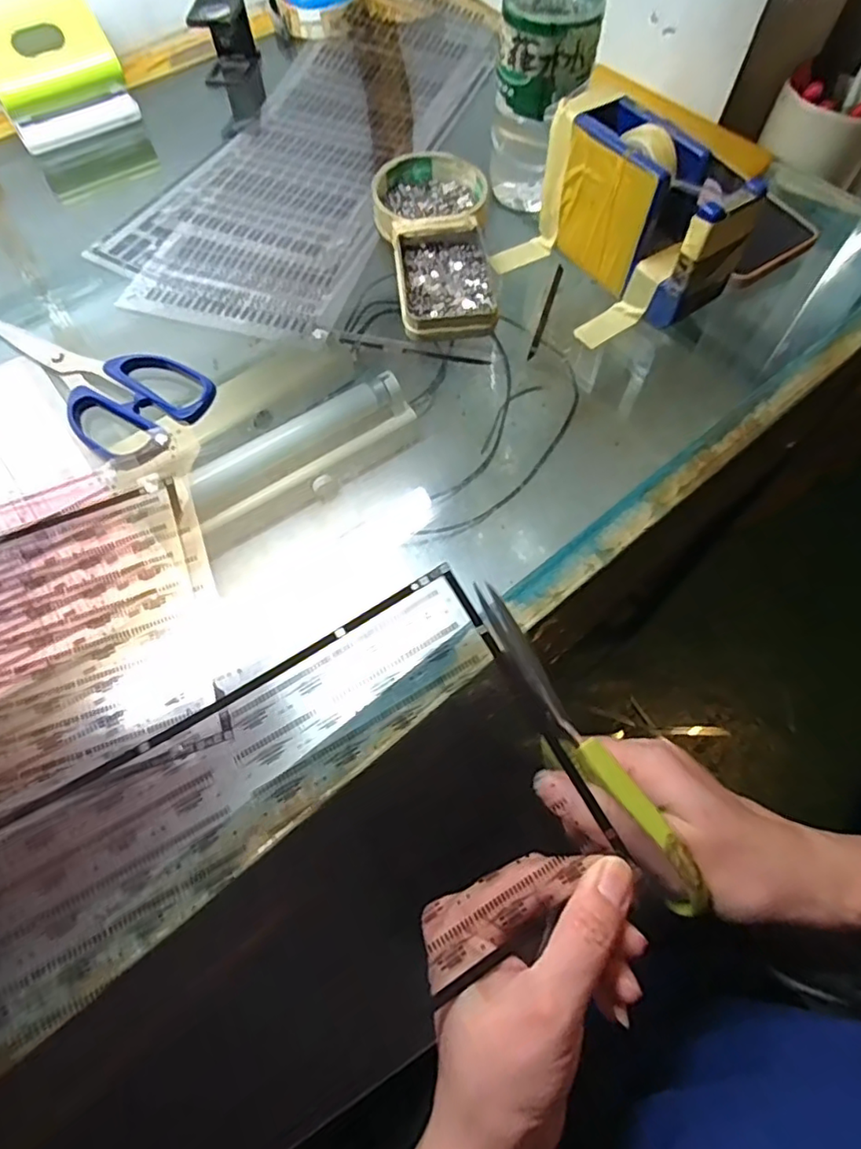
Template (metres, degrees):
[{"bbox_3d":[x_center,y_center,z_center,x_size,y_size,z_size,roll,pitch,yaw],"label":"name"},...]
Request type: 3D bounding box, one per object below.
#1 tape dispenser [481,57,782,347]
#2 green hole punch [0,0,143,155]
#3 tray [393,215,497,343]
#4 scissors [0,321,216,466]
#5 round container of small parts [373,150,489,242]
[{"bbox_3d":[0.121,-0.221,0.367,0.088,0.087,0.137,-26,66,-11],"label":"tape dispenser"},{"bbox_3d":[-0.315,-0.420,0.479,0.098,0.077,0.087,-31,67,-13],"label":"green hole punch"},{"bbox_3d":[0.009,-0.200,0.395,0.063,0.023,0.096,-7,64,-2],"label":"tray"},{"bbox_3d":[-0.217,-0.127,0.363,0.177,0.014,0.075,31,69,15],"label":"scissors"},{"bbox_3d":[0.000,-0.274,0.430,0.081,0.024,0.077,-1,64,1],"label":"round container of small parts"}]

